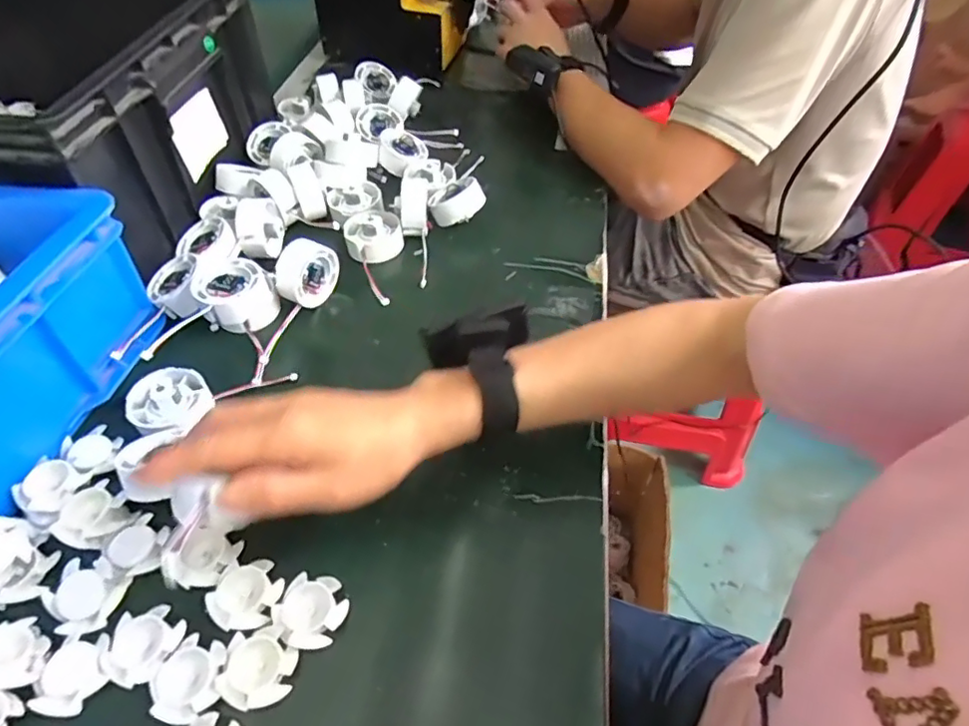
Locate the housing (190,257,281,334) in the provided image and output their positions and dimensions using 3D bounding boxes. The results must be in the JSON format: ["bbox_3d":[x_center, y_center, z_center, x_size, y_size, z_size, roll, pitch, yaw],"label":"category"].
[{"bbox_3d":[-0.204,-0.056,0.479,0.058,0.044,0.058,1,48,-1],"label":"housing"}]

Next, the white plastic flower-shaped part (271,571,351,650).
[{"bbox_3d":[-0.101,0.145,0.336,0.037,0.011,0.040,1,48,-1],"label":"white plastic flower-shaped part"}]

